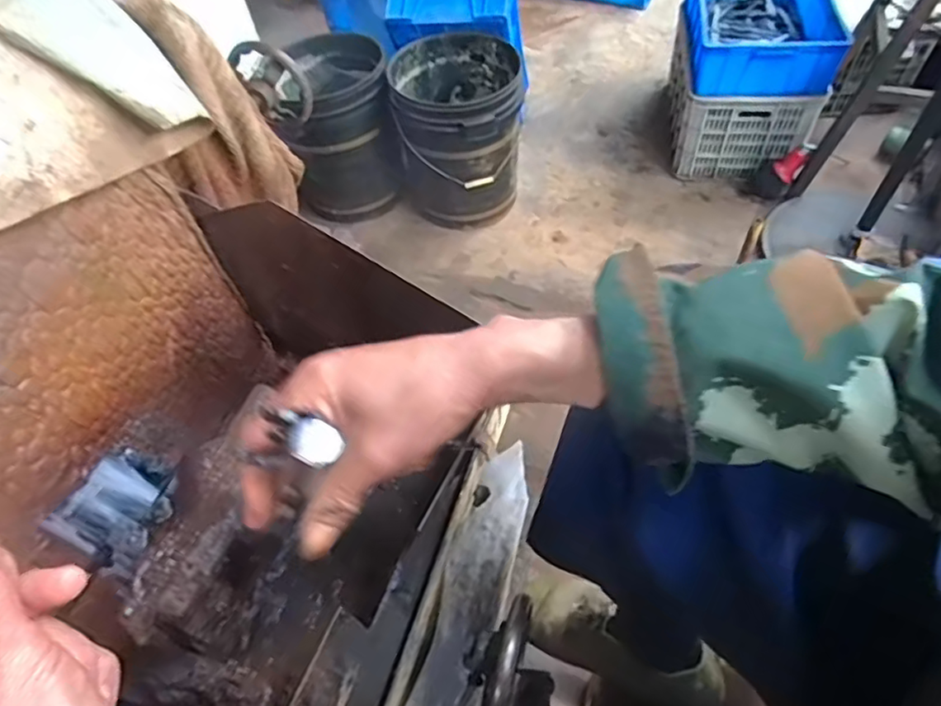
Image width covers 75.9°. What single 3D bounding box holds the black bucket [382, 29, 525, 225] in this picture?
[{"bbox_3d":[-0.032,-0.643,1.750,0.334,0.381,0.375,-2,54,3],"label":"black bucket"}]

